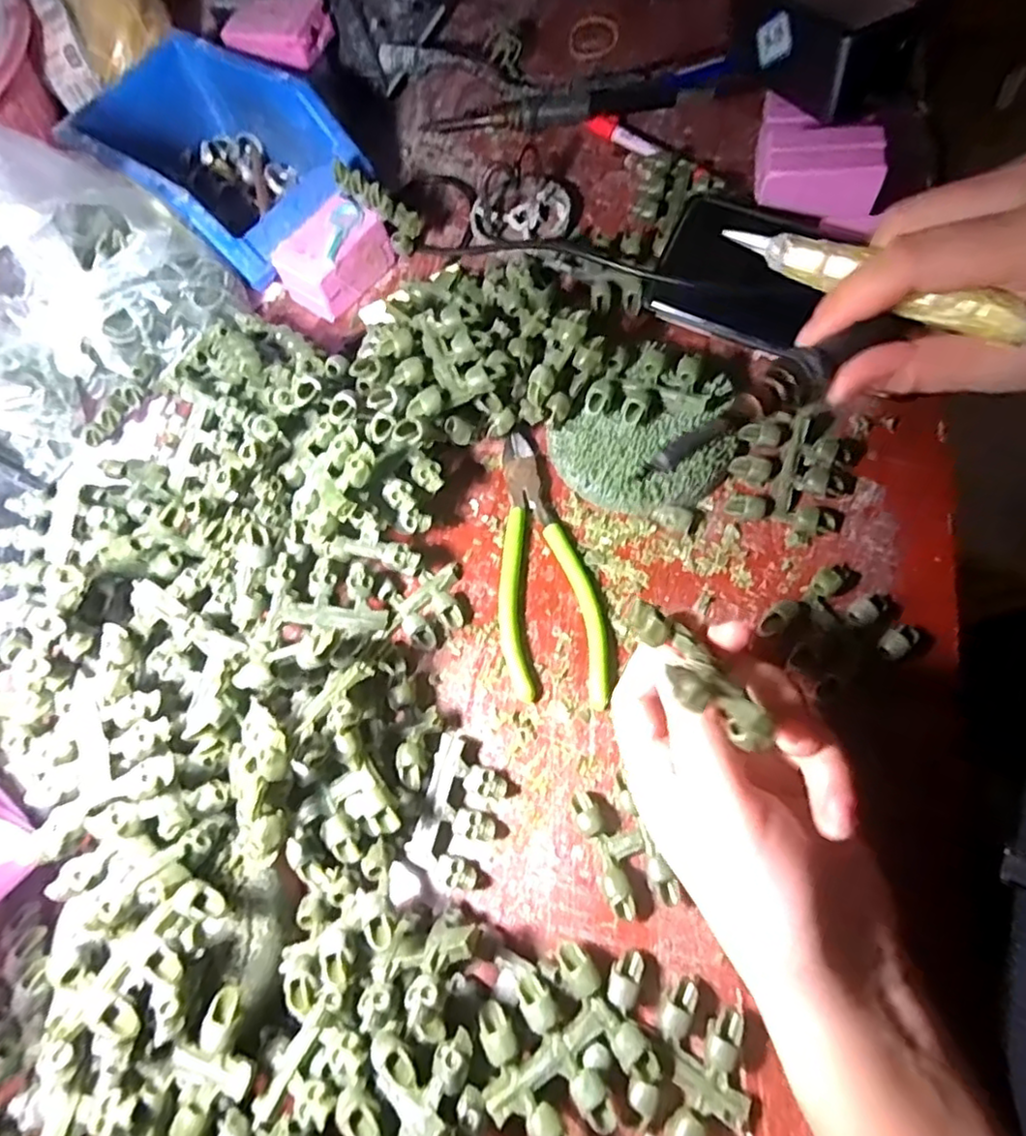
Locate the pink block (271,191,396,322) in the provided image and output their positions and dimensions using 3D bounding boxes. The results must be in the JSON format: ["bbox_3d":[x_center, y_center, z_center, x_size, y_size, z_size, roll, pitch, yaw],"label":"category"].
[{"bbox_3d":[-0.122,-0.212,0.434,0.051,0.039,0.068,36,77,20],"label":"pink block"}]

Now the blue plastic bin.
[{"bbox_3d":[-0.208,-0.287,0.452,0.181,0.071,0.125,35,77,20],"label":"blue plastic bin"}]

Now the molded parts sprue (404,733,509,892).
[{"bbox_3d":[-0.026,0.115,0.301,0.036,0.011,0.061,15,71,13],"label":"molded parts sprue"}]

